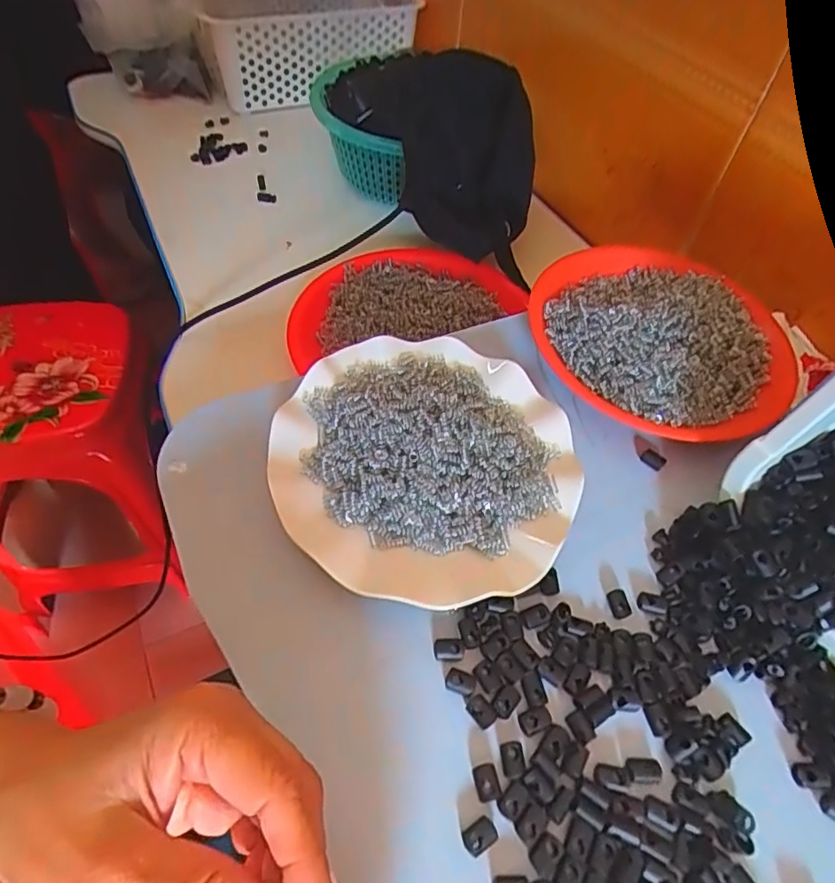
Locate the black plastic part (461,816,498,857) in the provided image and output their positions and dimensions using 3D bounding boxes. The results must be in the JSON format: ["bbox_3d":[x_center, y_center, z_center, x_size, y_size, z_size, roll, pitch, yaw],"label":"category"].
[{"bbox_3d":[0.028,0.177,0.250,0.015,0.007,0.011,-27,59,-21],"label":"black plastic part"}]

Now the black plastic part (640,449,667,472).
[{"bbox_3d":[0.161,0.012,0.379,0.016,0.008,0.010,36,59,21],"label":"black plastic part"}]

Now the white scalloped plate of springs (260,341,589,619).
[{"bbox_3d":[0.006,0.011,0.342,0.176,0.035,0.178,2,53,-2],"label":"white scalloped plate of springs"}]

